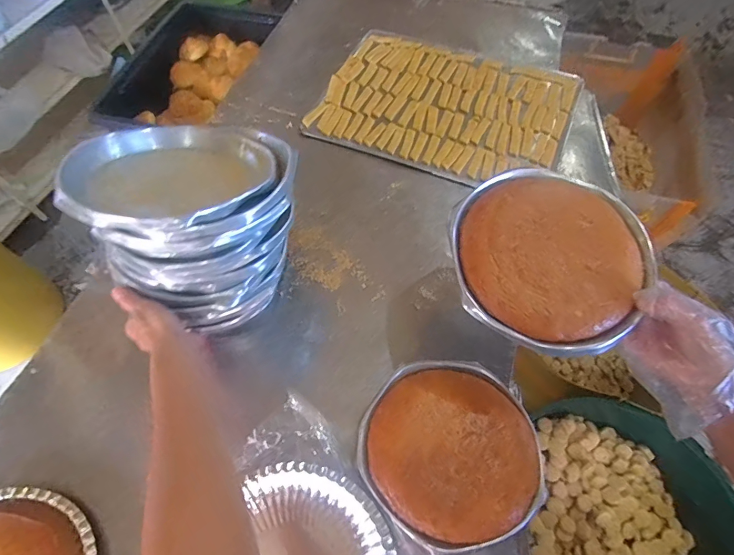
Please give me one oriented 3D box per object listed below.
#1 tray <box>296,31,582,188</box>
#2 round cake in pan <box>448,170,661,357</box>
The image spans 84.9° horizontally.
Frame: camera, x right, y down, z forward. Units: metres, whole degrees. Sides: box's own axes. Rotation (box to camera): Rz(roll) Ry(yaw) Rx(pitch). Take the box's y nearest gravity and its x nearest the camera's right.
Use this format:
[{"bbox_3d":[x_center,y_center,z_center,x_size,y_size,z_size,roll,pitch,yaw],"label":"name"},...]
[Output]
[{"bbox_3d":[0.141,-0.325,0.750,0.438,0.020,0.315,22,64,13],"label":"tray"},{"bbox_3d":[0.183,-0.025,0.405,0.194,0.029,0.187,-1,61,1],"label":"round cake in pan"}]

